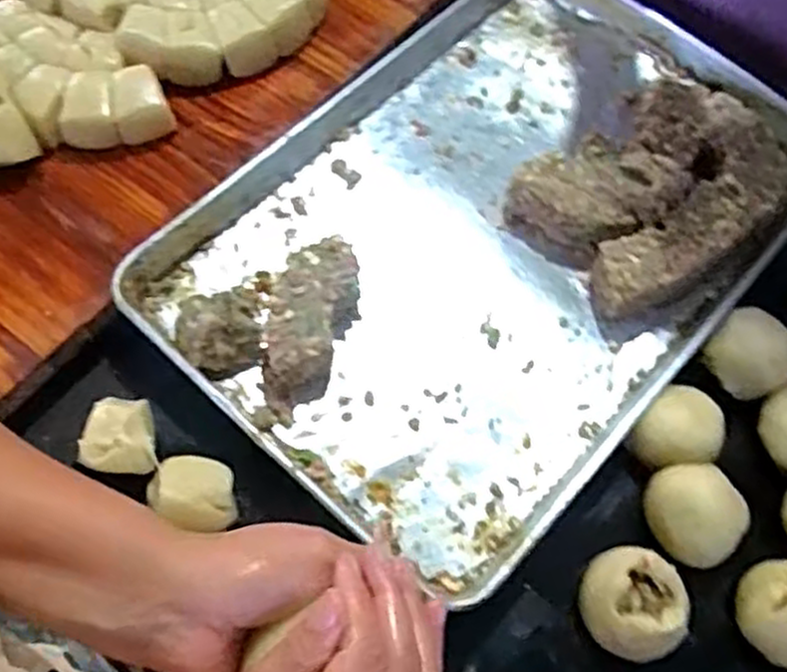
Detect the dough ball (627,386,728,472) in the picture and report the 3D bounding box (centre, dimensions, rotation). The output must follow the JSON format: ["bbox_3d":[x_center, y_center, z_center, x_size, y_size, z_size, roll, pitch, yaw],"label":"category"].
[{"bbox_3d":[0.235,0.082,0.664,0.065,0.048,0.078,37,69,14],"label":"dough ball"}]

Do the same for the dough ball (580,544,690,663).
[{"bbox_3d":[0.175,0.201,0.600,0.072,0.053,0.076,1,65,-2],"label":"dough ball"}]

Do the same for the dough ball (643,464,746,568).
[{"bbox_3d":[0.234,0.142,0.630,0.068,0.059,0.075,-20,67,-12],"label":"dough ball"}]

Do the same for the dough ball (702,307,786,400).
[{"bbox_3d":[0.312,0.018,0.701,0.069,0.048,0.066,1,65,-2],"label":"dough ball"}]

